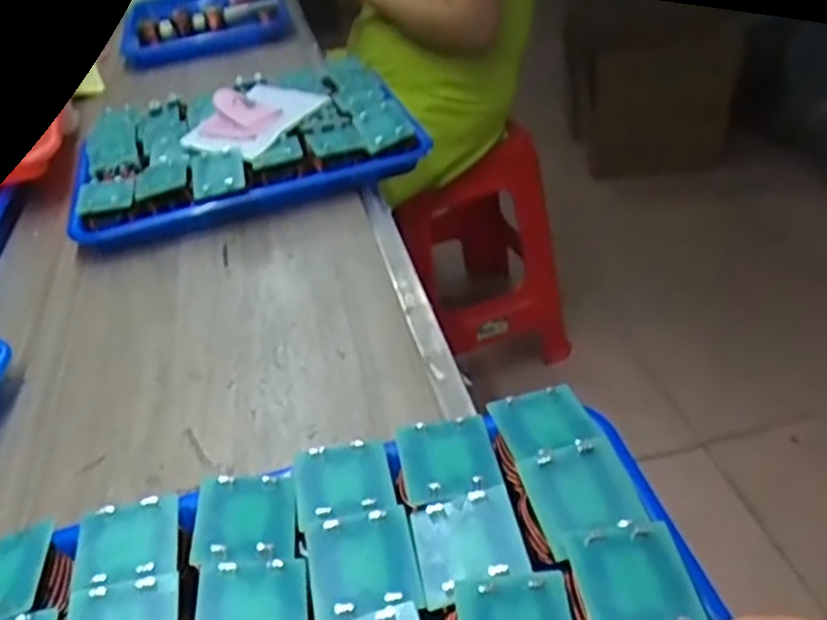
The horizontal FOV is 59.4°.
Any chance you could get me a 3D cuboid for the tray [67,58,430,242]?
[{"bbox_3d":[-0.166,-0.165,0.722,0.321,0.060,0.253,-16,36,-12],"label":"tray"}]

